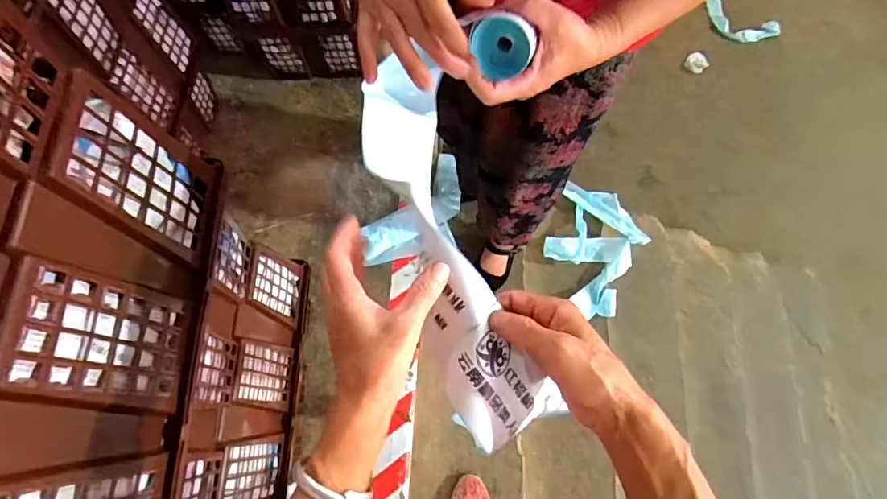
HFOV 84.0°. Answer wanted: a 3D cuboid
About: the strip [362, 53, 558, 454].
[{"bbox_3d":[0.000,-0.020,0.413,0.081,0.070,0.344,-15,71,-4],"label":"strip"}]

